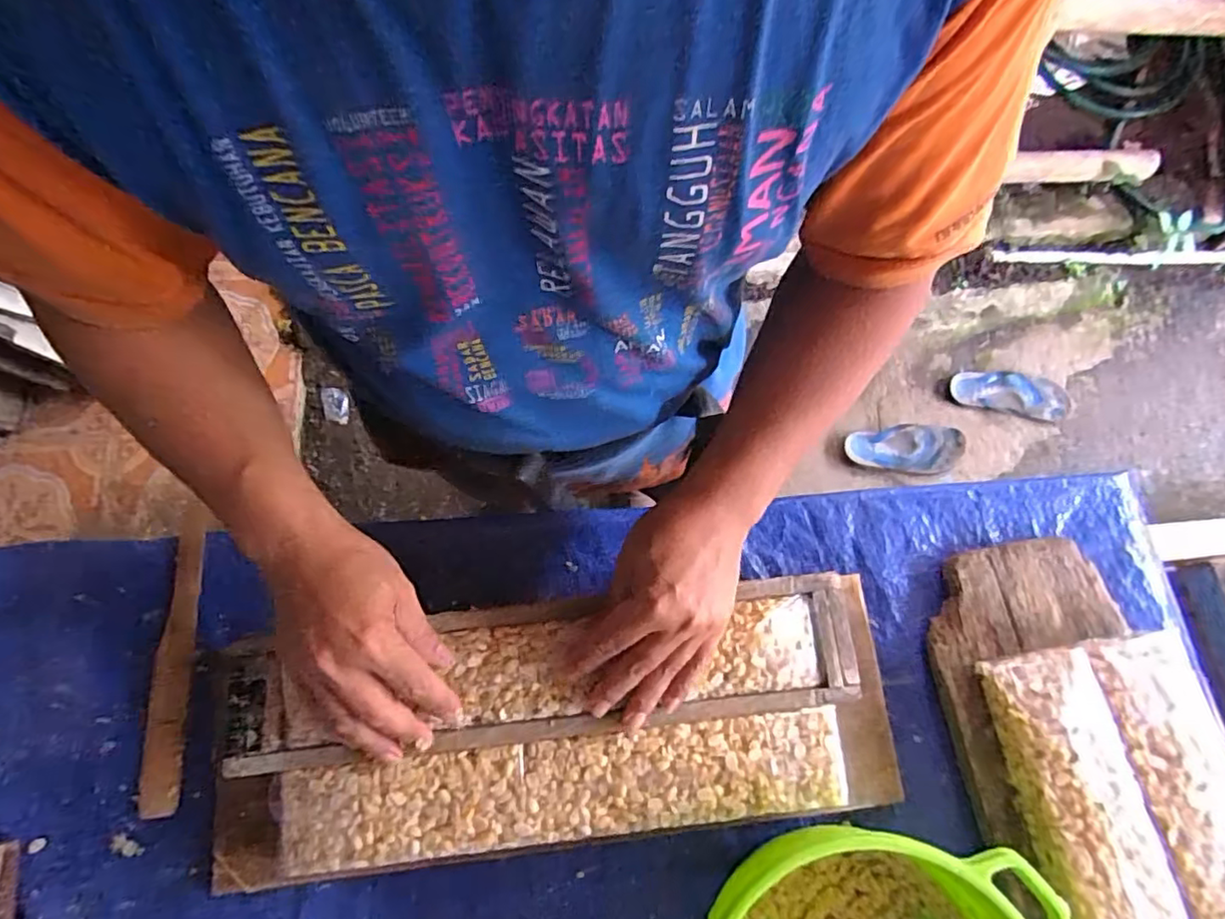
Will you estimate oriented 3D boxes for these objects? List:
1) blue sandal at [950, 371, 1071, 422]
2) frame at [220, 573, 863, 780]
[{"bbox_3d":[0.942,-0.157,1.443,0.270,0.052,0.109,14,73,4],"label":"blue sandal"},{"bbox_3d":[-0.045,0.147,0.432,0.423,0.053,0.091,-6,74,-3],"label":"frame"}]

